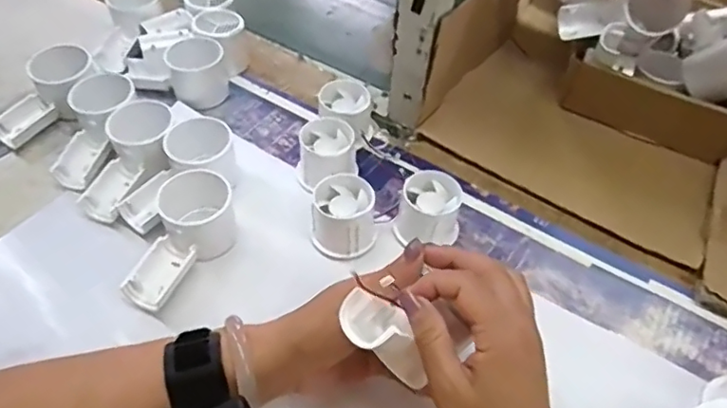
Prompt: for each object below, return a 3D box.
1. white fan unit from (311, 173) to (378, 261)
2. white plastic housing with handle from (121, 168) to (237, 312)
[{"bbox_3d":[-0.016,0.011,0.483,0.054,0.052,0.053,1,50,-2],"label":"white fan unit"},{"bbox_3d":[-0.144,0.026,0.462,0.063,0.046,0.124,8,51,4],"label":"white plastic housing with handle"}]

